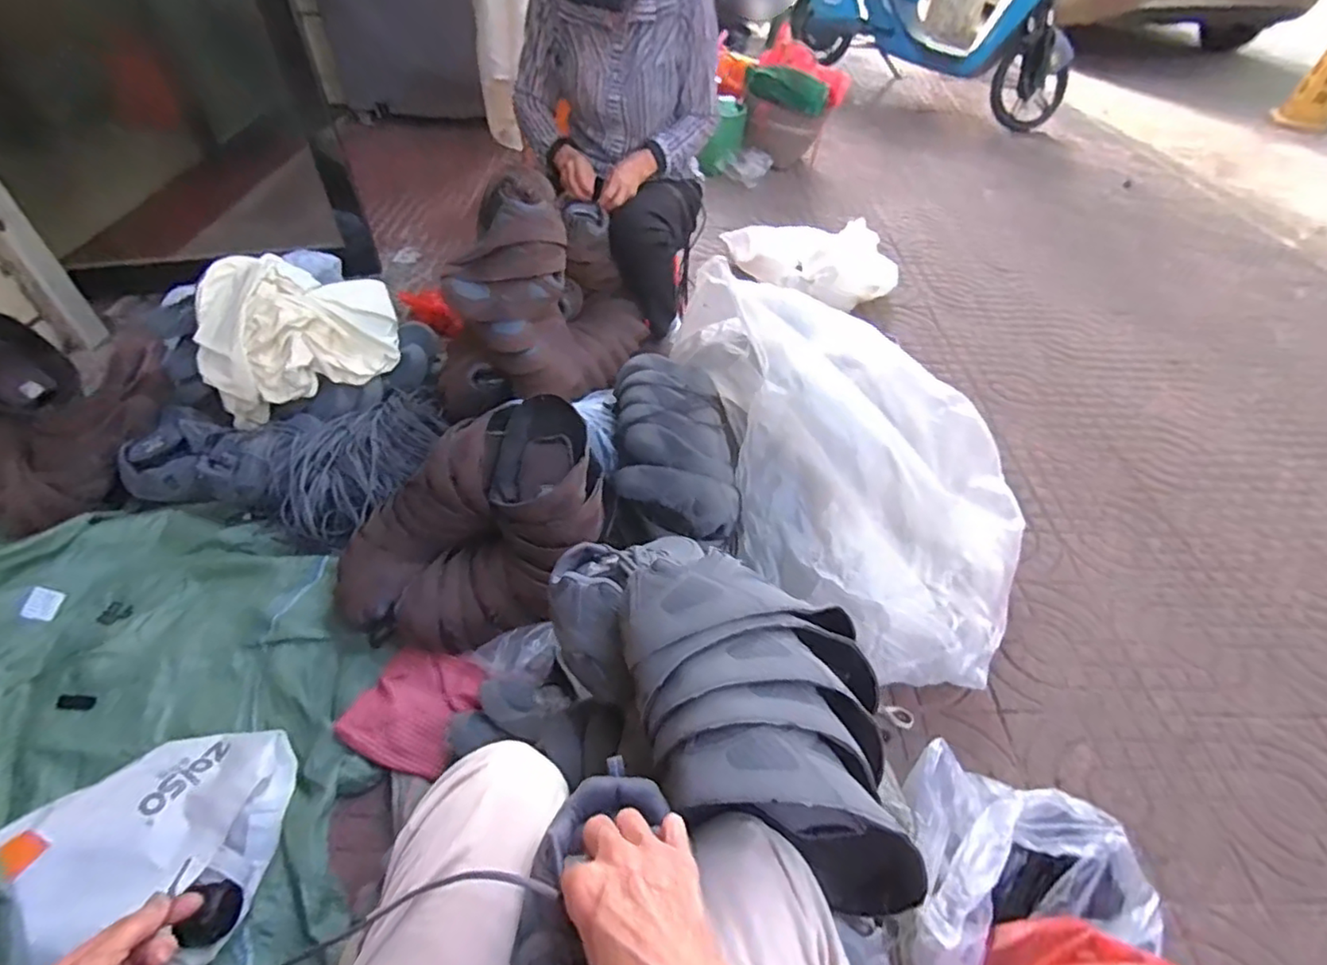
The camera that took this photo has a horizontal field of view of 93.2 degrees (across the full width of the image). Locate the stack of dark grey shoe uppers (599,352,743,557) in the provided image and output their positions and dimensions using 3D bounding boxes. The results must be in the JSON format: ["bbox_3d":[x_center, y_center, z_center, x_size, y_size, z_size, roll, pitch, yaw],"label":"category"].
[{"bbox_3d":[0.016,-0.055,1.060,0.212,0.171,0.302,0,46,1],"label":"stack of dark grey shoe uppers"}]

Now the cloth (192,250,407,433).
[{"bbox_3d":[-0.702,-0.295,1.208,0.353,0.197,0.241,-24,51,-21],"label":"cloth"}]

